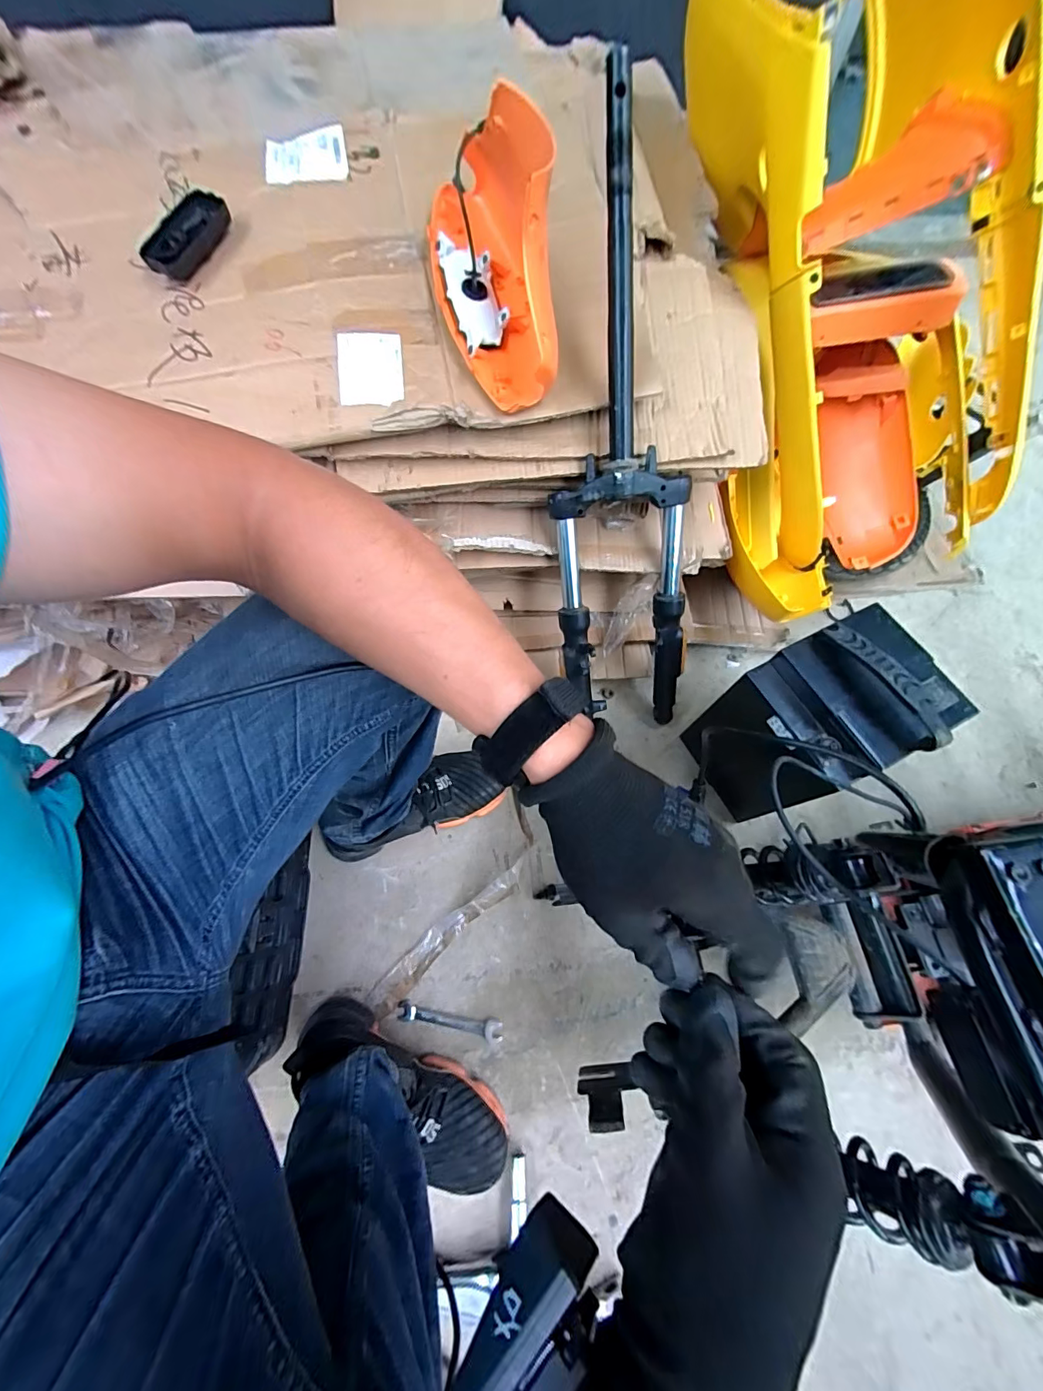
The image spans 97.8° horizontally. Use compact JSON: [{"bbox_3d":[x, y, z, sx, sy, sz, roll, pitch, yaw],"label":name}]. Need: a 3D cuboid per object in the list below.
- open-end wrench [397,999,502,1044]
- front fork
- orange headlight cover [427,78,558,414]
[{"bbox_3d":[-0.092,0.419,0.586,0.134,0.005,0.023,10,66,4],"label":"open-end wrench"},{"bbox_3d":[0.116,-0.257,0.574,0.171,0.673,0.078,-12,30,-5],"label":"front fork"},{"bbox_3d":[-0.037,-0.483,0.487,0.119,0.166,0.289,-10,67,-5],"label":"orange headlight cover"}]

